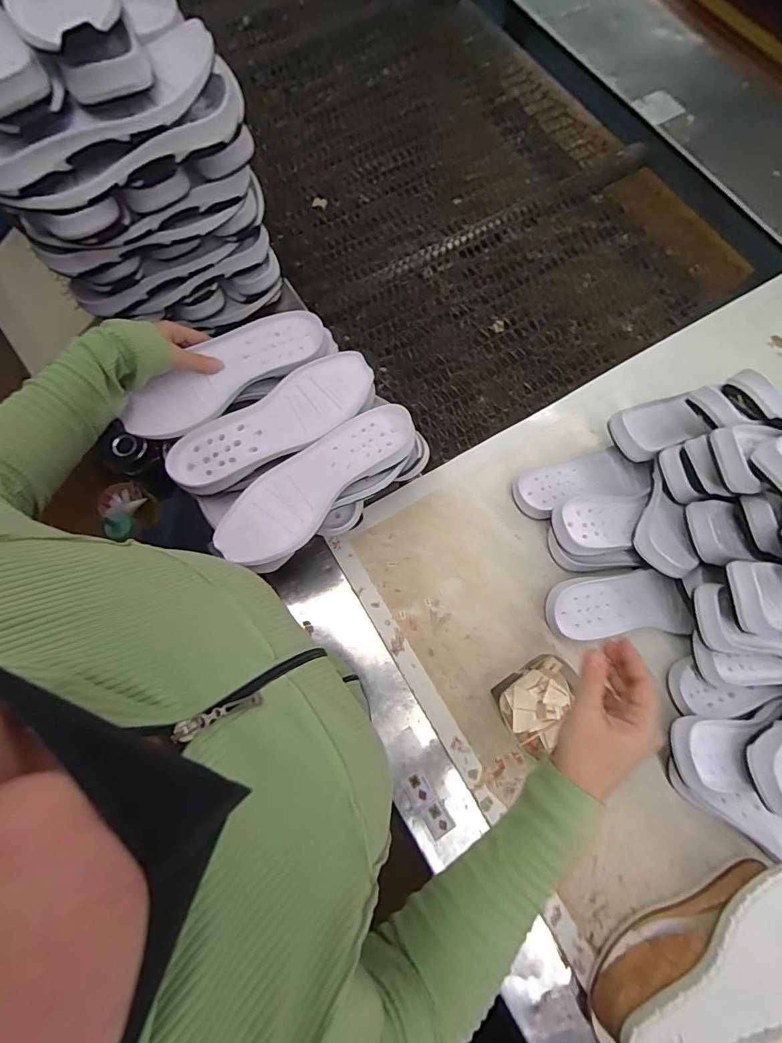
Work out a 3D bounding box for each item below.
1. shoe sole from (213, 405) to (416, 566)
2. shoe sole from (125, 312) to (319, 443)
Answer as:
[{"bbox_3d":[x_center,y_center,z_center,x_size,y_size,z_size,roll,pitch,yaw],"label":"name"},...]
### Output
[{"bbox_3d":[-0.082,-0.050,0.499,0.253,0.028,0.092,-44,77,-10],"label":"shoe sole"},{"bbox_3d":[-0.199,-0.182,0.540,0.256,0.026,0.075,-38,76,-13],"label":"shoe sole"}]

